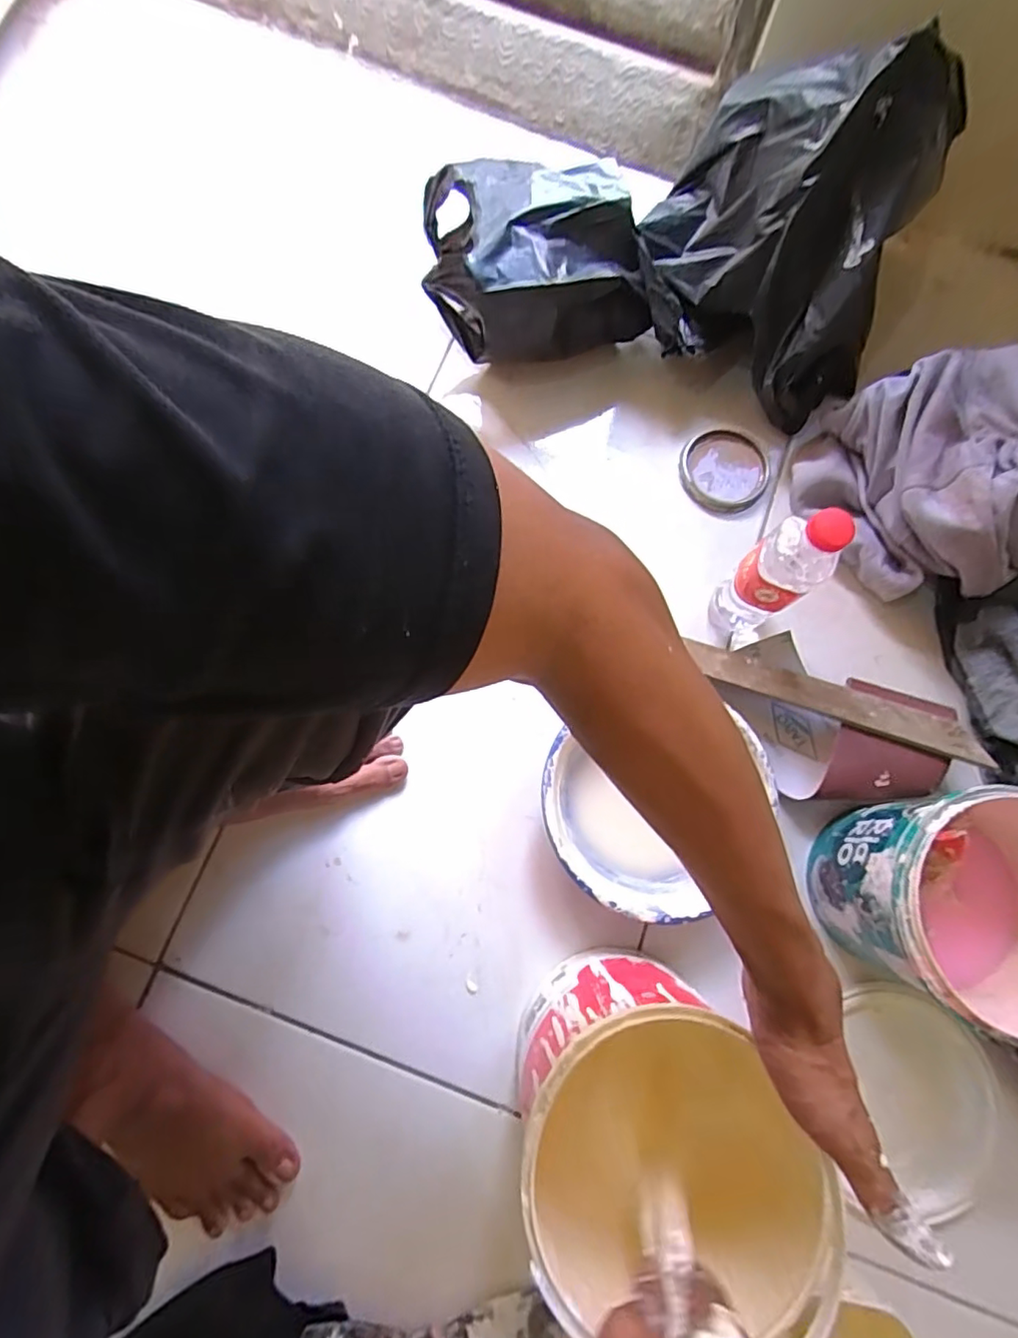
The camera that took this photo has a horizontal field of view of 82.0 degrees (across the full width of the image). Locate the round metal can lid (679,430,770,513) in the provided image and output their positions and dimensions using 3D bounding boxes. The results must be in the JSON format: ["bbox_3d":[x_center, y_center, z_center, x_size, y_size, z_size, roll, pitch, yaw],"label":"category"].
[{"bbox_3d":[0.240,-0.223,0.655,0.094,0.014,0.090,0,77,-2],"label":"round metal can lid"}]

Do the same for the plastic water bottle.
[{"bbox_3d":[0.236,-0.082,0.524,0.056,0.185,0.057,0,77,-2],"label":"plastic water bottle"}]

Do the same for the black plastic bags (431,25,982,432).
[{"bbox_3d":[0.164,-0.450,0.577,0.459,0.194,0.266,12,77,1],"label":"black plastic bags"}]

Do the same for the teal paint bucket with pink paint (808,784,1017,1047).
[{"bbox_3d":[0.354,0.183,0.472,0.161,0.158,0.152,0,77,-2],"label":"teal paint bucket with pink paint"}]

